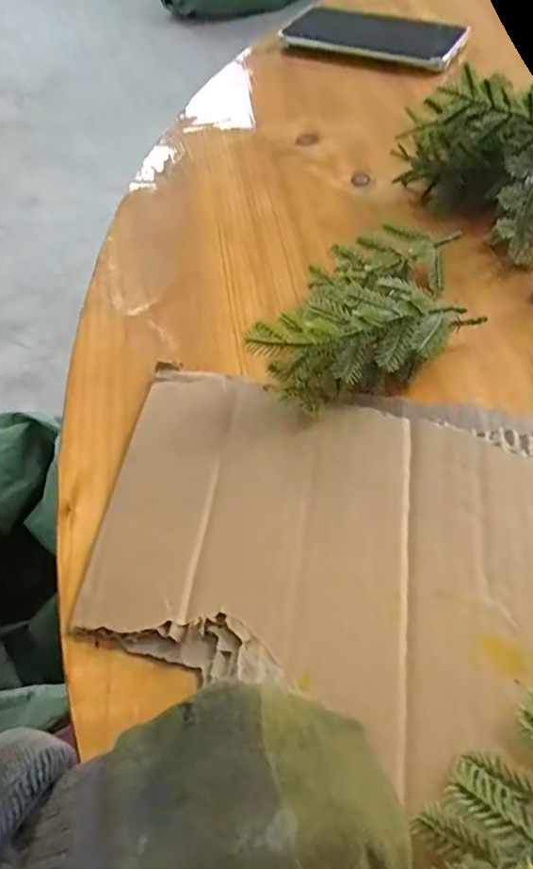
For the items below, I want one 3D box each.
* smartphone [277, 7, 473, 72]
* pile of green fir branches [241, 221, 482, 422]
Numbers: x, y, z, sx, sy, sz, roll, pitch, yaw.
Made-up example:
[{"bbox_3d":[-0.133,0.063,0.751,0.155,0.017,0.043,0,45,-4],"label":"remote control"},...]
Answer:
[{"bbox_3d":[0.101,-0.375,0.541,0.163,0.015,0.067,26,61,22],"label":"smartphone"},{"bbox_3d":[0.056,-0.074,0.306,0.146,0.047,0.087,-38,59,-15],"label":"pile of green fir branches"}]

